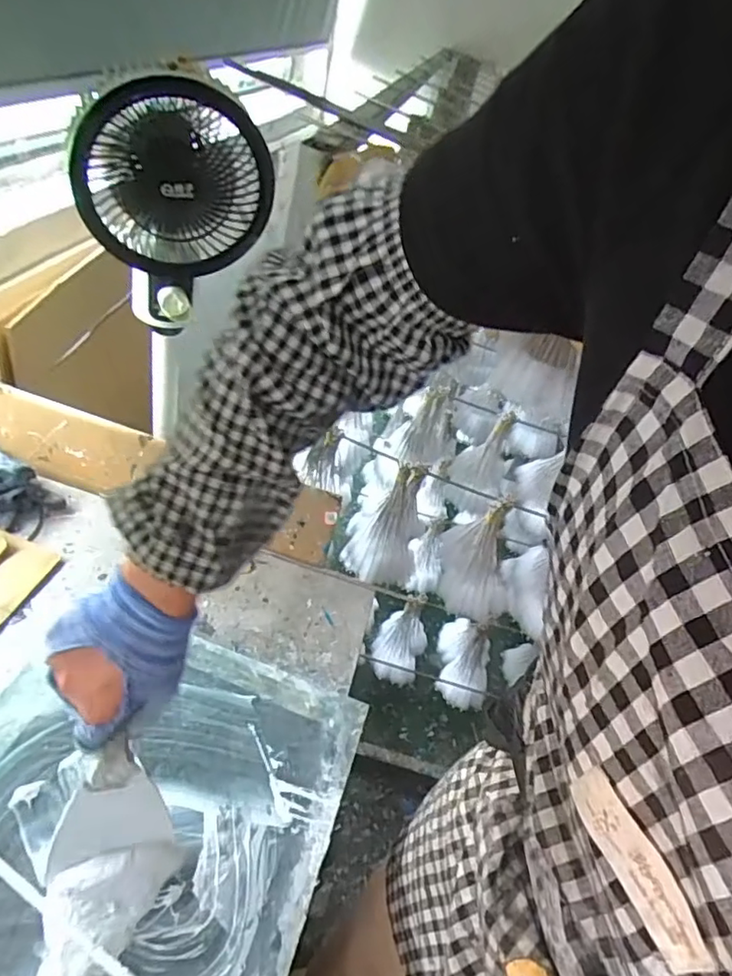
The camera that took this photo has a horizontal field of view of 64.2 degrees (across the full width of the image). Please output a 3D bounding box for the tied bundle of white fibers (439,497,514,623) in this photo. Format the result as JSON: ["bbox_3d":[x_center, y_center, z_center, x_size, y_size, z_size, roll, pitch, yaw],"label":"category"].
[{"bbox_3d":[0.185,0.109,0.983,0.097,0.186,0.156,-2,50,-8],"label":"tied bundle of white fibers"}]

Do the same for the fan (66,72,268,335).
[{"bbox_3d":[-0.226,-0.332,0.711,0.212,0.296,0.099,-27,58,-26],"label":"fan"}]

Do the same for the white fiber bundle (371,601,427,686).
[{"bbox_3d":[0.078,0.350,1.323,0.107,0.087,0.169,21,50,11],"label":"white fiber bundle"}]

